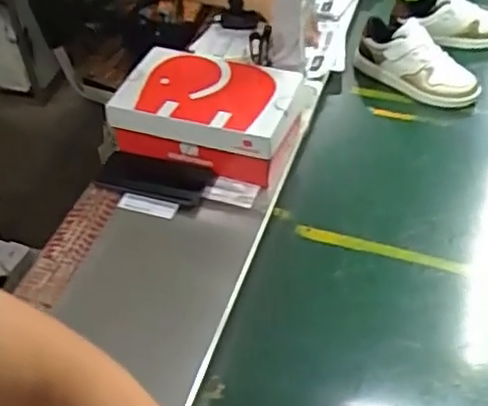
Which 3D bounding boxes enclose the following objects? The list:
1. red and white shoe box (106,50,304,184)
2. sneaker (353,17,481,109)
[{"bbox_3d":[-0.049,-0.129,0.990,0.246,0.105,0.162,15,48,18],"label":"red and white shoe box"},{"bbox_3d":[0.291,-0.240,1.102,0.225,0.095,0.098,32,55,30],"label":"sneaker"}]

